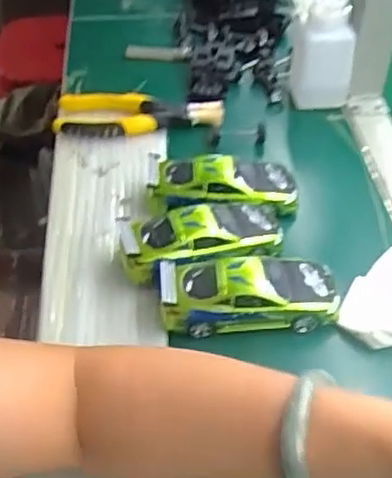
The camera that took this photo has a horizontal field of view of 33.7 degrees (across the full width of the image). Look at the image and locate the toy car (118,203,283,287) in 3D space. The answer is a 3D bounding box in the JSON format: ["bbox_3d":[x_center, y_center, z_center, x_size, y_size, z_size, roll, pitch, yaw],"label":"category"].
[{"bbox_3d":[0.006,-0.004,0.519,0.132,0.035,0.060,-11,47,-11],"label":"toy car"}]

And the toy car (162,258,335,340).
[{"bbox_3d":[0.039,0.039,0.481,0.128,0.033,0.053,-4,46,-5],"label":"toy car"}]

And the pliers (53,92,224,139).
[{"bbox_3d":[-0.059,-0.131,0.669,0.167,0.021,0.064,-6,46,-6],"label":"pliers"}]

